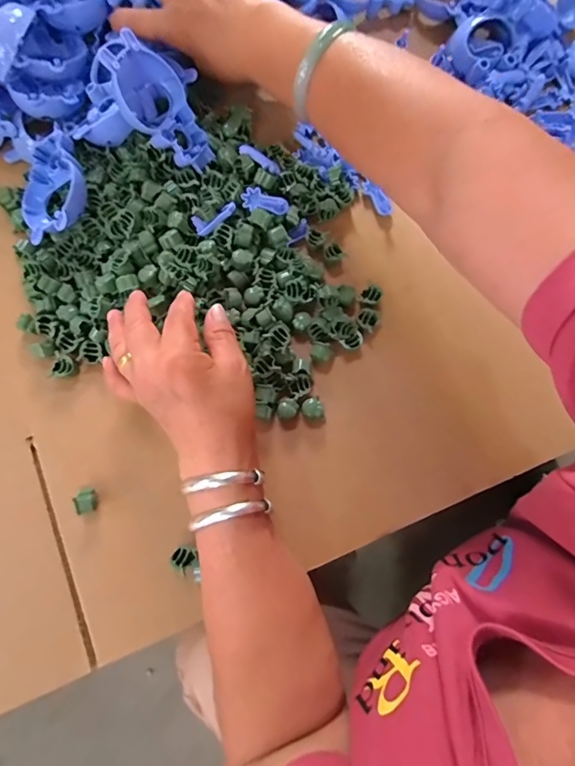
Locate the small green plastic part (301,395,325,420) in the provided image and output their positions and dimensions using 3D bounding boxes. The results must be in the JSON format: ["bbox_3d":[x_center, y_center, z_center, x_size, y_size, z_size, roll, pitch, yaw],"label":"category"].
[{"bbox_3d":[0.020,0.021,0.358,0.017,0.010,0.019,-14,76,-6],"label":"small green plastic part"}]

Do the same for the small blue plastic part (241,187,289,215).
[{"bbox_3d":[-0.019,-0.155,0.381,0.040,0.008,0.019,25,76,5],"label":"small blue plastic part"}]

